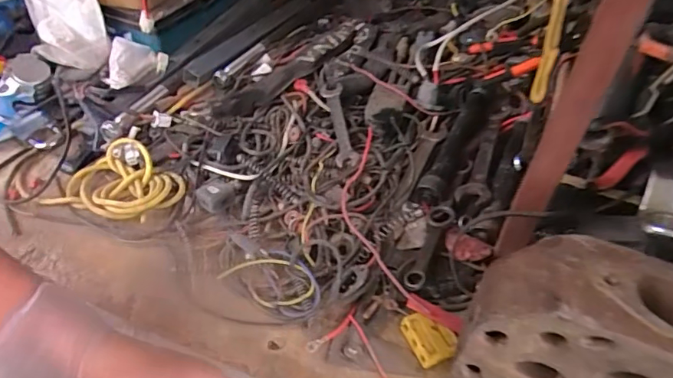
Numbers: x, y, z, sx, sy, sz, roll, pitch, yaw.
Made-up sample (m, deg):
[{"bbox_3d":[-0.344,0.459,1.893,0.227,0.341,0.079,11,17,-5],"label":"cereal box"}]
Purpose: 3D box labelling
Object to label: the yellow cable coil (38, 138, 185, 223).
[{"bbox_3d":[-0.251,-0.012,0.560,0.141,0.024,0.097,13,55,11],"label":"yellow cable coil"}]

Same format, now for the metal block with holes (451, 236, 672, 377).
[{"bbox_3d":[0.202,0.120,0.350,0.207,0.133,0.088,16,48,13],"label":"metal block with holes"}]

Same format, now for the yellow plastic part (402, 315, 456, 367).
[{"bbox_3d":[0.085,0.134,0.437,0.039,0.017,0.045,-16,49,-16],"label":"yellow plastic part"}]

